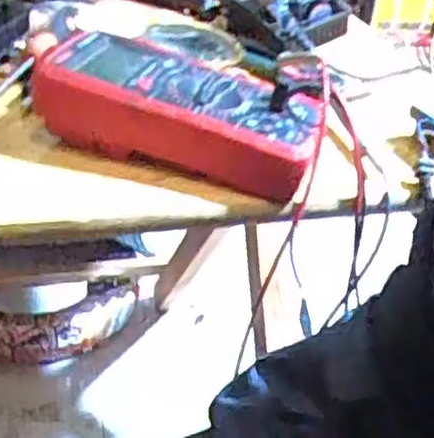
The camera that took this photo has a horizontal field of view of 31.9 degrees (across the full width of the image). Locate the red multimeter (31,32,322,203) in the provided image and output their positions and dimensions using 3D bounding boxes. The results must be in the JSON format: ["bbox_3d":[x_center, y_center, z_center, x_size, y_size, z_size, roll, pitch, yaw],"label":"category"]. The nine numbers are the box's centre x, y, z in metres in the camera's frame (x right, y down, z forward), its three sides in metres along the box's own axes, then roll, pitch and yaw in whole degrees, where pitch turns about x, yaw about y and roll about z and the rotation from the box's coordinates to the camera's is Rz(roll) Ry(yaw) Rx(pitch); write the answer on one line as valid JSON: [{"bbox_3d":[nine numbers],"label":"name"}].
[{"bbox_3d":[-0.021,-0.075,0.509,0.187,0.052,0.087,15,32,12],"label":"red multimeter"}]

